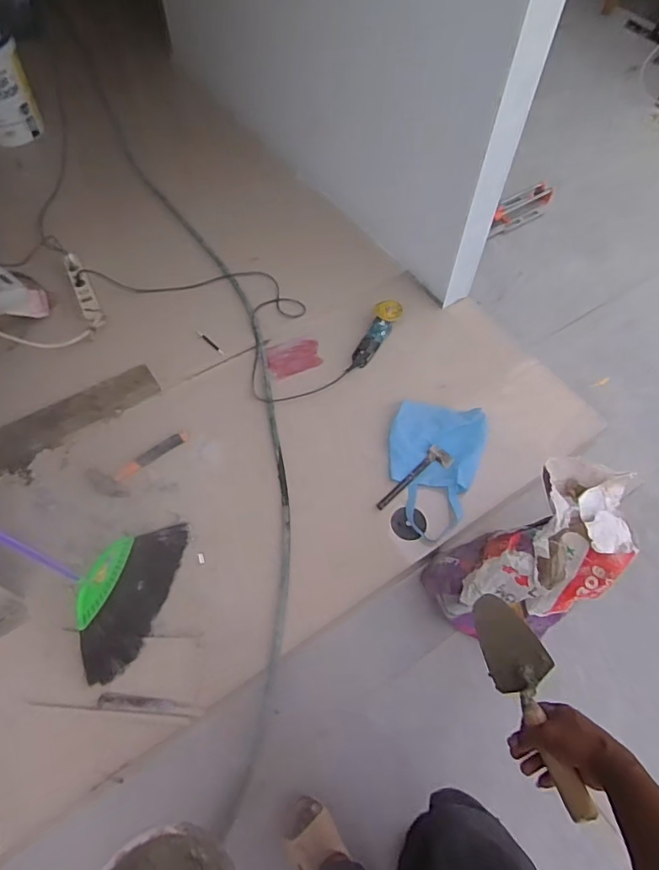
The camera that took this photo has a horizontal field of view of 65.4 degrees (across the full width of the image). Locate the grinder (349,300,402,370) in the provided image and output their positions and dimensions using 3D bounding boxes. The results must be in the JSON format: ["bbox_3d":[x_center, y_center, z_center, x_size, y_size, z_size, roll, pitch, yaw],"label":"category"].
[{"bbox_3d":[0.153,-0.333,1.690,0.084,0.074,0.256,23,61,12],"label":"grinder"}]

